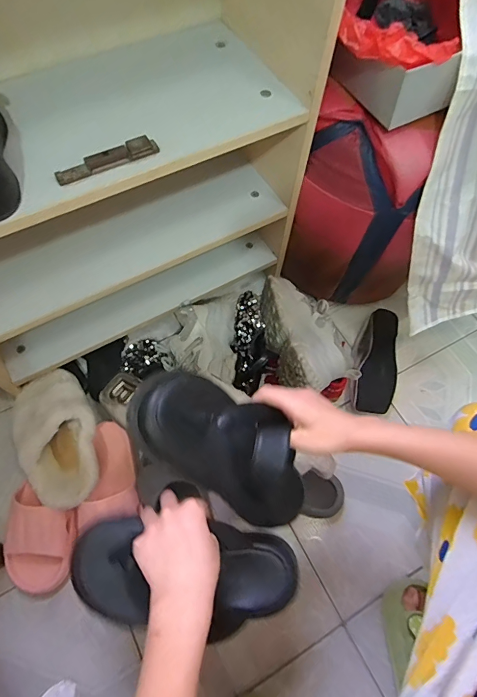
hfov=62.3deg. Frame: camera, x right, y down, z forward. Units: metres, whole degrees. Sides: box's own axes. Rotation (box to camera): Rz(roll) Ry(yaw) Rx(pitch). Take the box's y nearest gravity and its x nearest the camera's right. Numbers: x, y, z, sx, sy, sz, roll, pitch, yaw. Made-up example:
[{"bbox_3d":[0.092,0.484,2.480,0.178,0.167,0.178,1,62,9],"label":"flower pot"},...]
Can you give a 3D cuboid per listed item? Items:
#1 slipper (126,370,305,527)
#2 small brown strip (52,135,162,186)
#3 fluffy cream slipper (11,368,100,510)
[{"bbox_3d":[-0.004,0.113,0.441,0.243,0.071,0.106,39,67,-14],"label":"slipper"},{"bbox_3d":[-0.158,-0.228,0.475,0.123,0.016,0.021,-25,68,-13],"label":"small brown strip"},{"bbox_3d":[-0.311,0.143,0.669,0.135,0.075,0.243,-29,69,-15],"label":"fluffy cream slipper"}]

